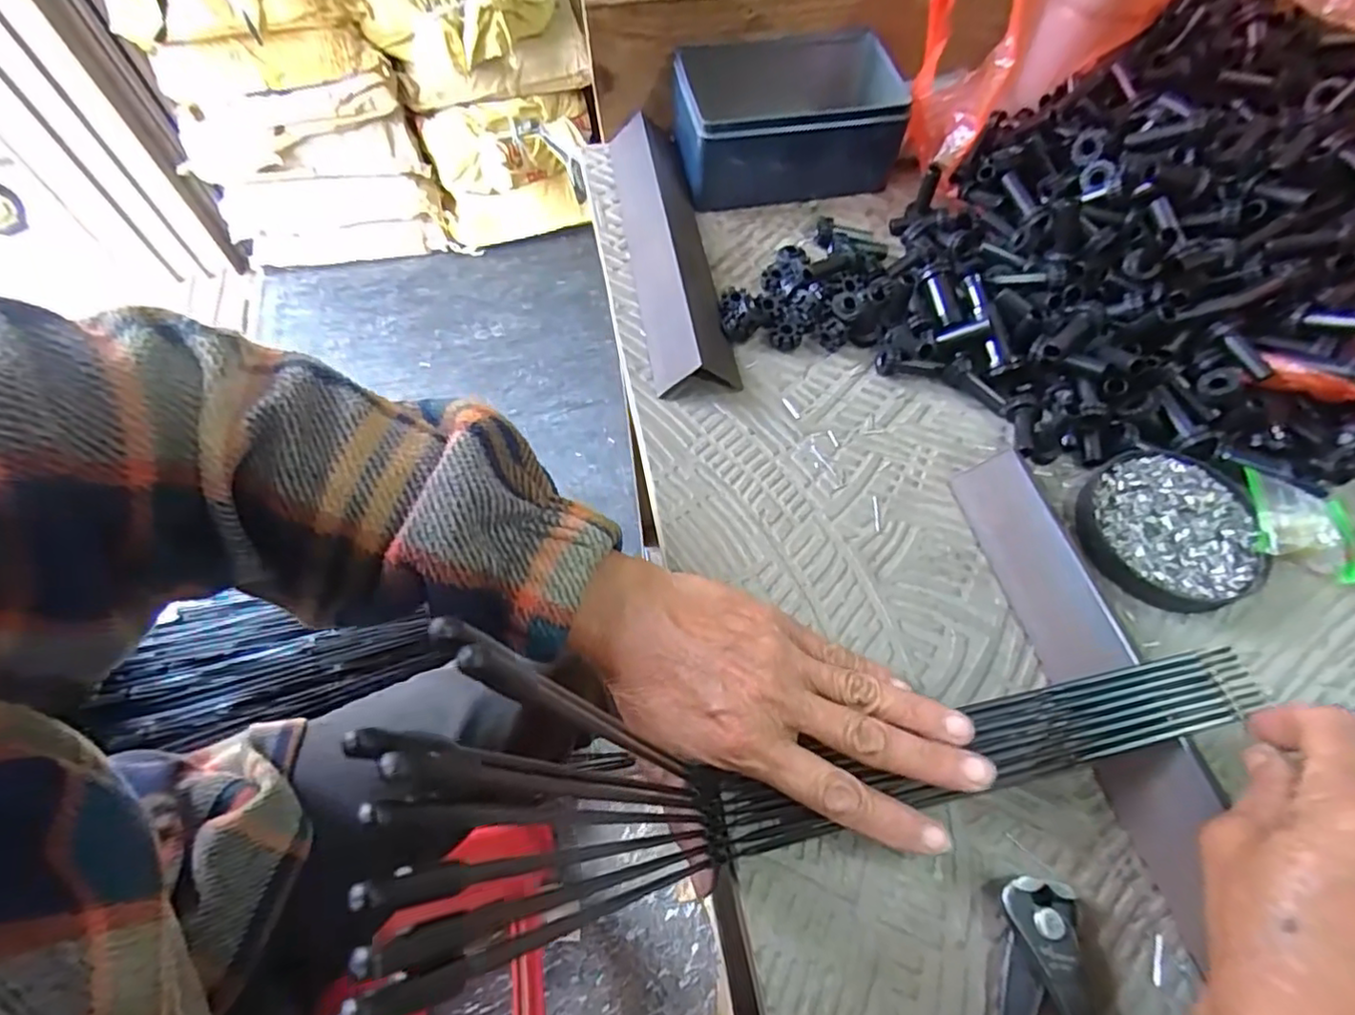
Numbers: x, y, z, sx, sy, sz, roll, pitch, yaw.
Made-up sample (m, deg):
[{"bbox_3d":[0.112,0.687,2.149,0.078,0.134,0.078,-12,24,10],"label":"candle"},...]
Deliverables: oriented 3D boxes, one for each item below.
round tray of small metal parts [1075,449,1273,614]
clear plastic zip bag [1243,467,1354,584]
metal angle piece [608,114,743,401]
[{"bbox_3d":[0.249,0.011,0.320,0.081,0.015,0.081,1,61,-1],"label":"round tray of small metal parts"},{"bbox_3d":[0.318,0.009,0.318,0.061,0.023,0.048,12,62,5],"label":"clear plastic zip bag"},{"bbox_3d":[-0.006,-0.171,0.403,0.050,0.023,0.230,-8,62,-6],"label":"metal angle piece"}]

